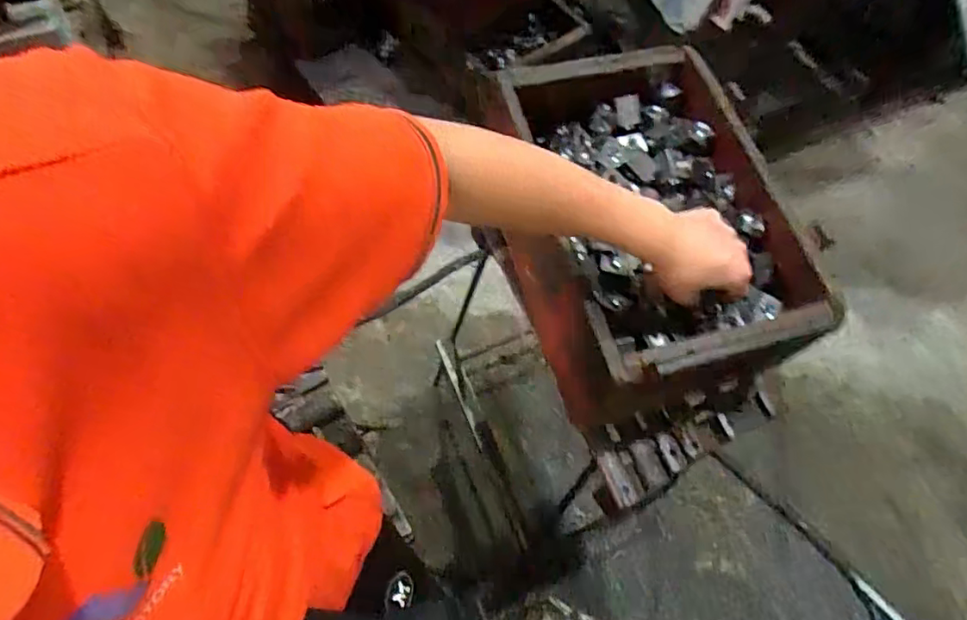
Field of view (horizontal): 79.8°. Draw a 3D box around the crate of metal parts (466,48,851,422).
[{"bbox_3d":[0.162,-0.090,0.611,0.253,0.133,0.353,-10,65,-8],"label":"crate of metal parts"}]

